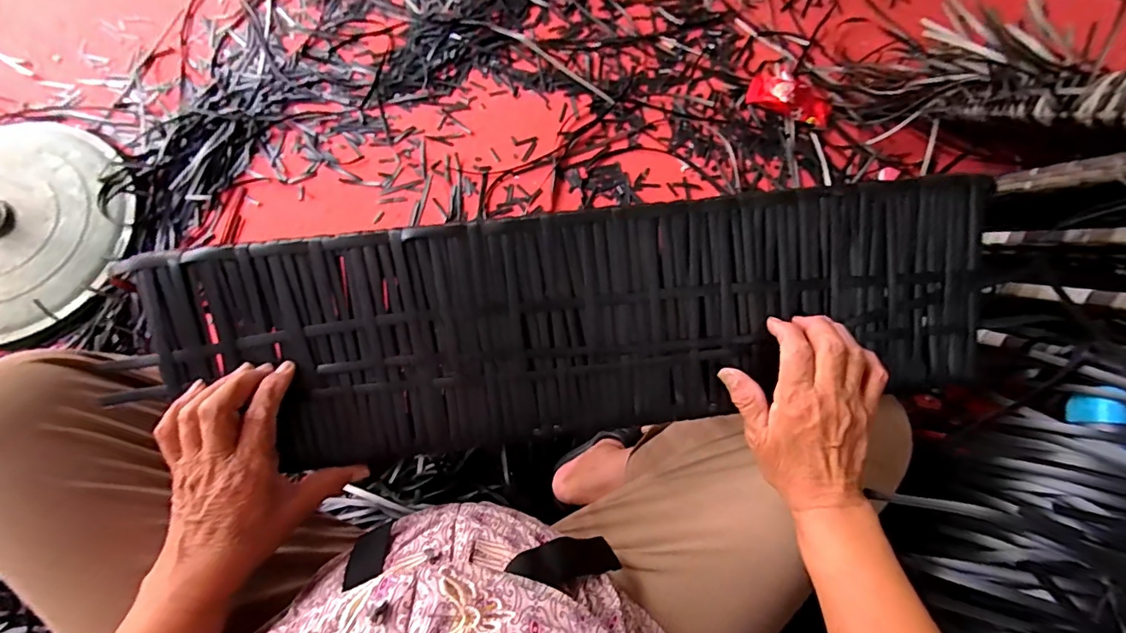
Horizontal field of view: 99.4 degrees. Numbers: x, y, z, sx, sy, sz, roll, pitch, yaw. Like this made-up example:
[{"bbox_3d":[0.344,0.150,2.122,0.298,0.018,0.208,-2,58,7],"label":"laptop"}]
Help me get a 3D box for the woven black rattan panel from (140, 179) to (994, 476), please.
[{"bbox_3d":[0.032,0.008,0.397,0.658,0.012,0.187,-7,100,-4],"label":"woven black rattan panel"}]

